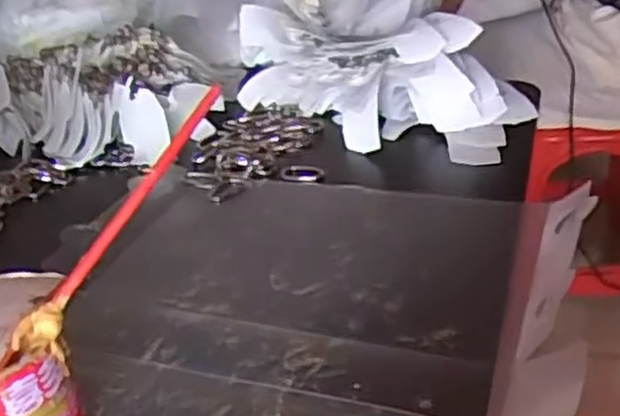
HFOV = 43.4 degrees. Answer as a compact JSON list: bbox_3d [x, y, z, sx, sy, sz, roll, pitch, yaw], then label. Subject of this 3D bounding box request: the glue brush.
[{"bbox_3d":[-0.088,0.005,0.376,0.021,0.021,0.153,21,71,40],"label":"glue brush"}]

